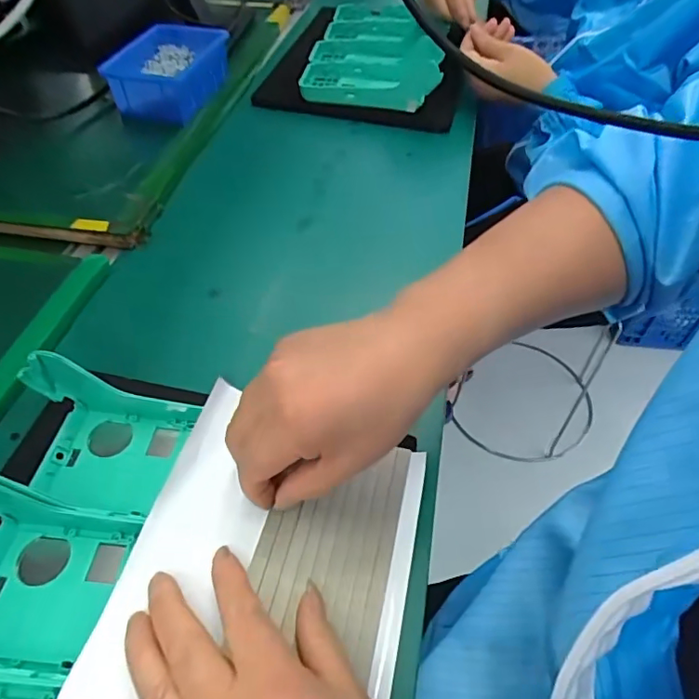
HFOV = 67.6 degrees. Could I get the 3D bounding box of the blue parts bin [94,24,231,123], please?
[{"bbox_3d":[-0.216,-0.328,0.623,0.120,0.057,0.149,5,49,3],"label":"blue parts bin"}]

